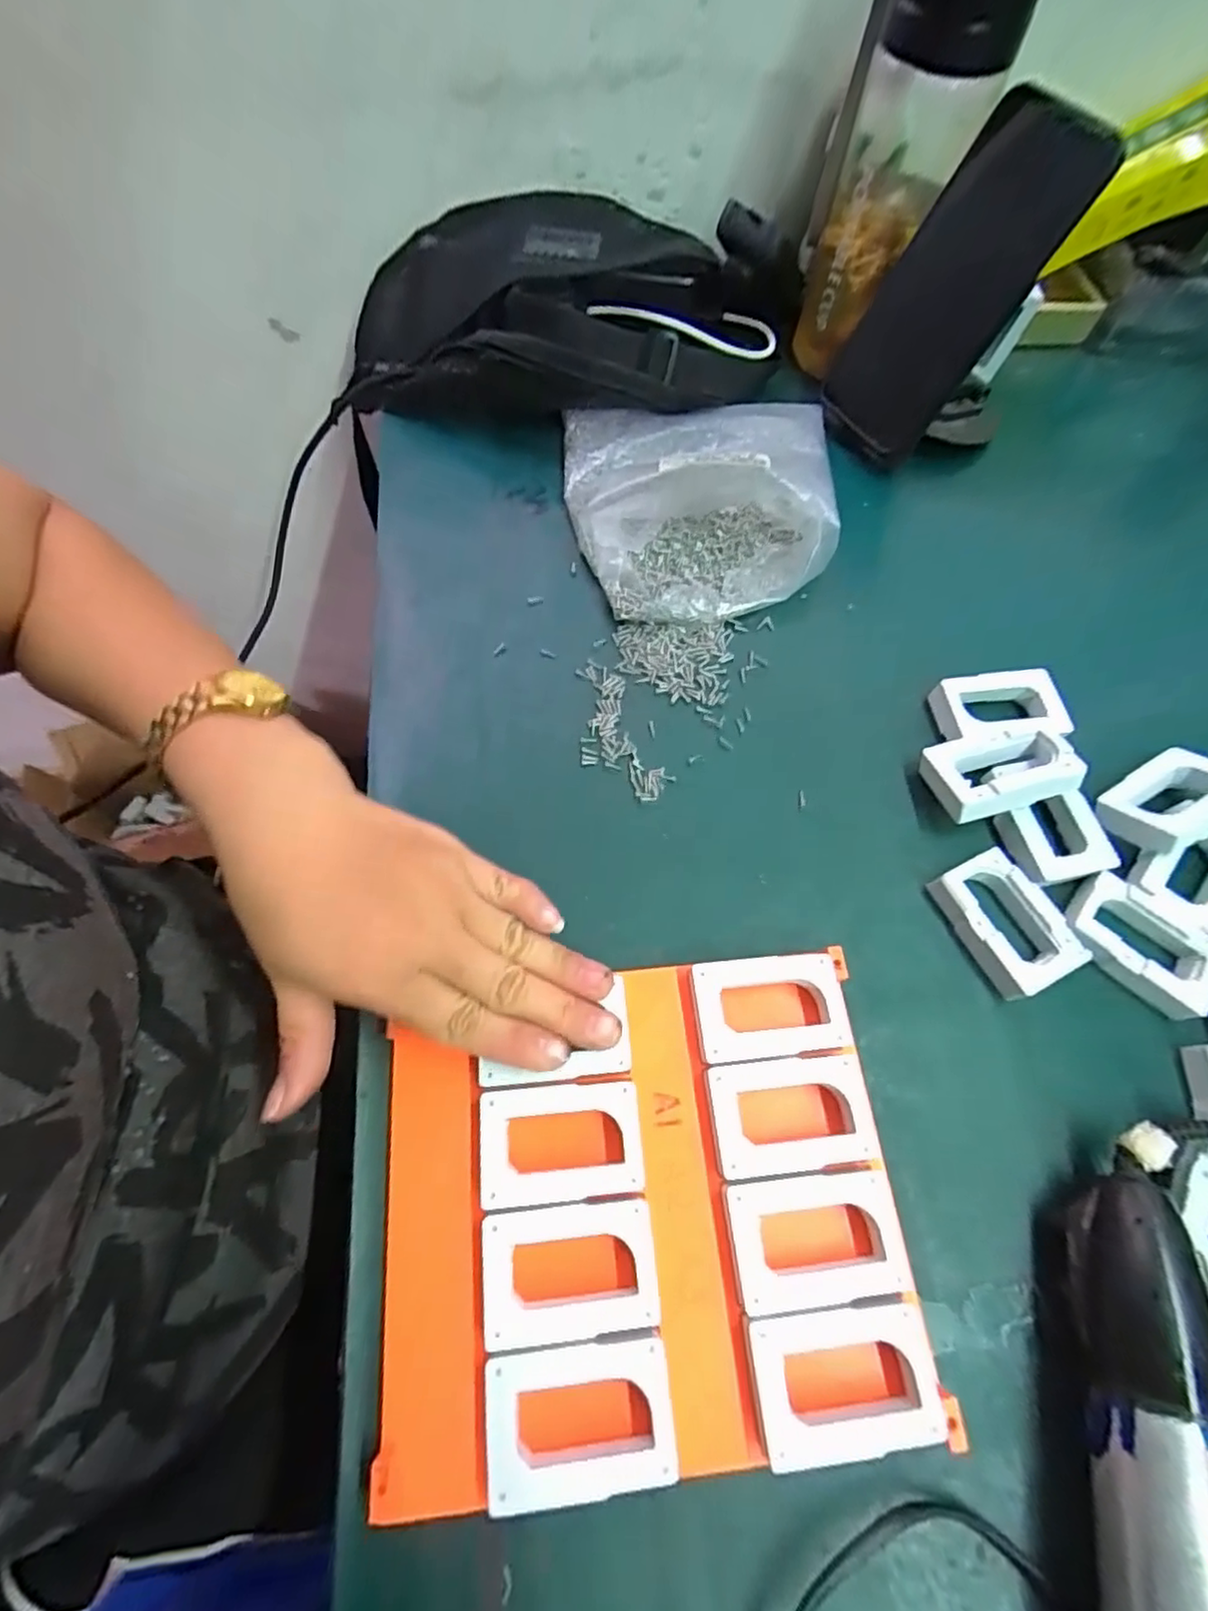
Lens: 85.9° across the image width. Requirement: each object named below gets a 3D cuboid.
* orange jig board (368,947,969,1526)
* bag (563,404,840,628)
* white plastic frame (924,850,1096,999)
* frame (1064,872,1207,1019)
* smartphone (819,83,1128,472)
[{"bbox_3d":[0.012,0.146,0.244,0.185,0.020,0.161,-2,65,-3],"label":"orange jig board"},{"bbox_3d":[0.062,-0.189,0.378,0.163,0.049,0.167,-4,66,-4],"label":"bag"},{"bbox_3d":[0.181,0.054,0.296,0.038,0.020,0.060,-26,69,-13],"label":"white plastic frame"},{"bbox_3d":[0.241,0.062,0.292,0.061,0.015,0.038,39,70,15],"label":"frame"},{"bbox_3d":[0.192,-0.290,0.370,0.016,0.159,0.080,-19,69,-28],"label":"smartphone"}]

